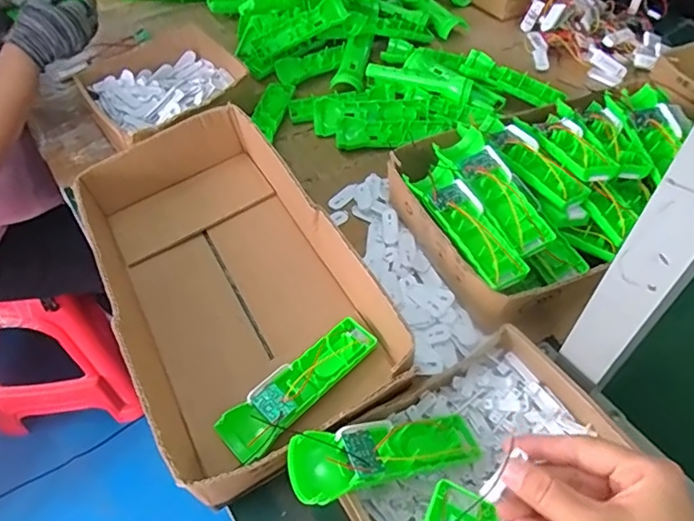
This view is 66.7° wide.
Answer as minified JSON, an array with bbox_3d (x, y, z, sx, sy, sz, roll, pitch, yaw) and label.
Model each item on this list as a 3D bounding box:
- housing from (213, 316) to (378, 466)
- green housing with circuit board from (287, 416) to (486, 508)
[{"bbox_3d":[-0.042,0.116,0.496,0.165,0.035,0.048,-37,58,-24],"label":"housing"},{"bbox_3d":[0.038,0.151,0.419,0.170,0.025,0.049,1,45,-29],"label":"green housing with circuit board"}]

